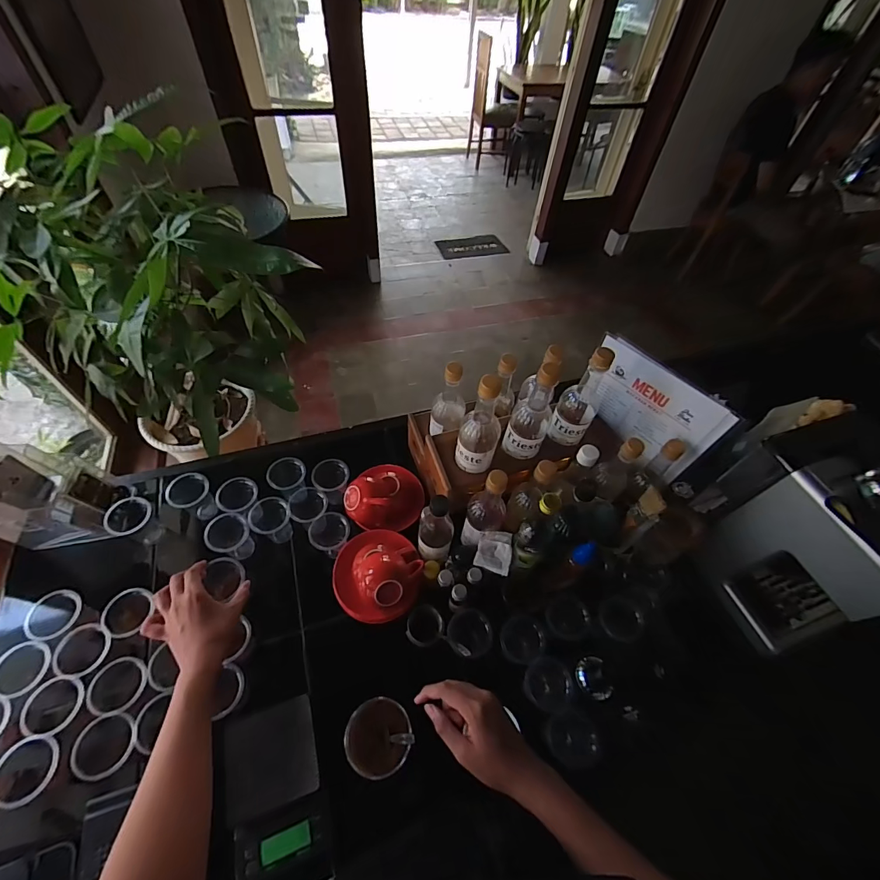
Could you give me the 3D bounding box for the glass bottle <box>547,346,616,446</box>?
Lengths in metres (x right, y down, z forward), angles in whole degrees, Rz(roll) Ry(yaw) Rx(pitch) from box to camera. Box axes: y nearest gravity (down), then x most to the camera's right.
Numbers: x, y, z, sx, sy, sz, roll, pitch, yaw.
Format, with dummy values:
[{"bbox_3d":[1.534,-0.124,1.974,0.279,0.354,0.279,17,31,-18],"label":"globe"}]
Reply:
[{"bbox_3d":[0.247,-0.076,0.683,0.067,0.192,0.071,24,56,13],"label":"glass bottle"}]

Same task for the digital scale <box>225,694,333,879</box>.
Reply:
[{"bbox_3d":[-0.240,0.505,0.580,0.129,0.041,0.201,-13,56,-14],"label":"digital scale"}]

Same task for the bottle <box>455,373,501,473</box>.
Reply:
[{"bbox_3d":[0.066,-0.023,0.635,0.062,0.203,0.058,13,54,5],"label":"bottle"}]

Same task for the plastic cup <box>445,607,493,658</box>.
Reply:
[{"bbox_3d":[0.047,0.336,0.689,0.073,0.098,0.064,9,54,2],"label":"plastic cup"}]

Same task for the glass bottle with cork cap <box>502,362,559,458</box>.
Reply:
[{"bbox_3d":[0.158,-0.050,0.662,0.064,0.198,0.070,26,56,14],"label":"glass bottle with cork cap"}]

